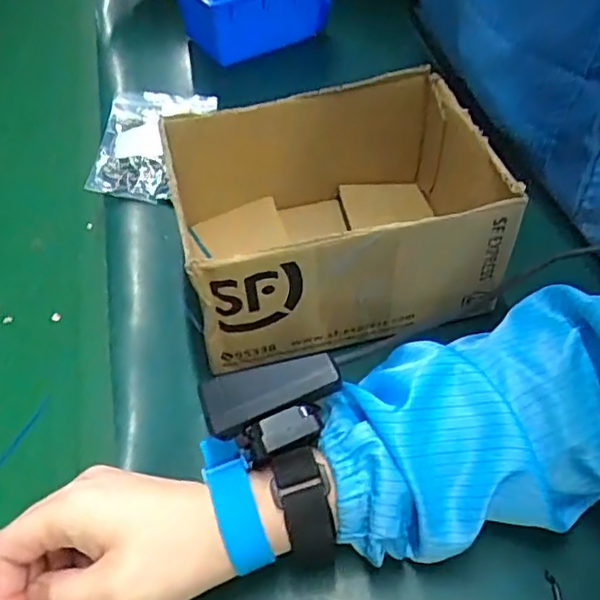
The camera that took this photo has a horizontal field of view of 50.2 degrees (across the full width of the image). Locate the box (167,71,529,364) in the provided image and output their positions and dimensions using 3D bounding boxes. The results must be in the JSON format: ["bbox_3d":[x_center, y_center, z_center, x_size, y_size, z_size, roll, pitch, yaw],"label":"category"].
[{"bbox_3d":[0.022,-0.055,0.437,0.190,0.110,0.155,-13,50,-5],"label":"box"}]

